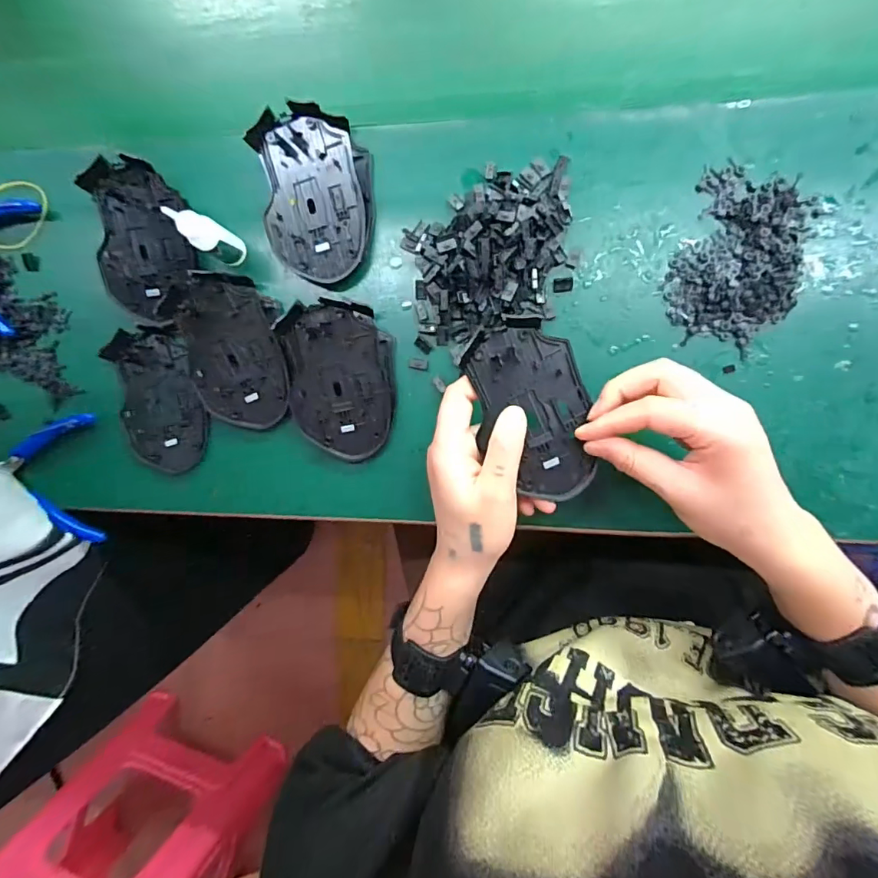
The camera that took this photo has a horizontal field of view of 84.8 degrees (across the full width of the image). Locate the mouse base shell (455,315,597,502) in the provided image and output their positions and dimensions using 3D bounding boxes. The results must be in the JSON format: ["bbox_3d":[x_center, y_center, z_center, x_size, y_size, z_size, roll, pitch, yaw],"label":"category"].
[{"bbox_3d":[0.059,-0.017,0.303,0.068,0.021,0.113,-16,88,8],"label":"mouse base shell"}]

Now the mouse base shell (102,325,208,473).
[{"bbox_3d":[-0.224,-0.031,0.386,0.075,0.022,0.116,-7,89,8],"label":"mouse base shell"}]

